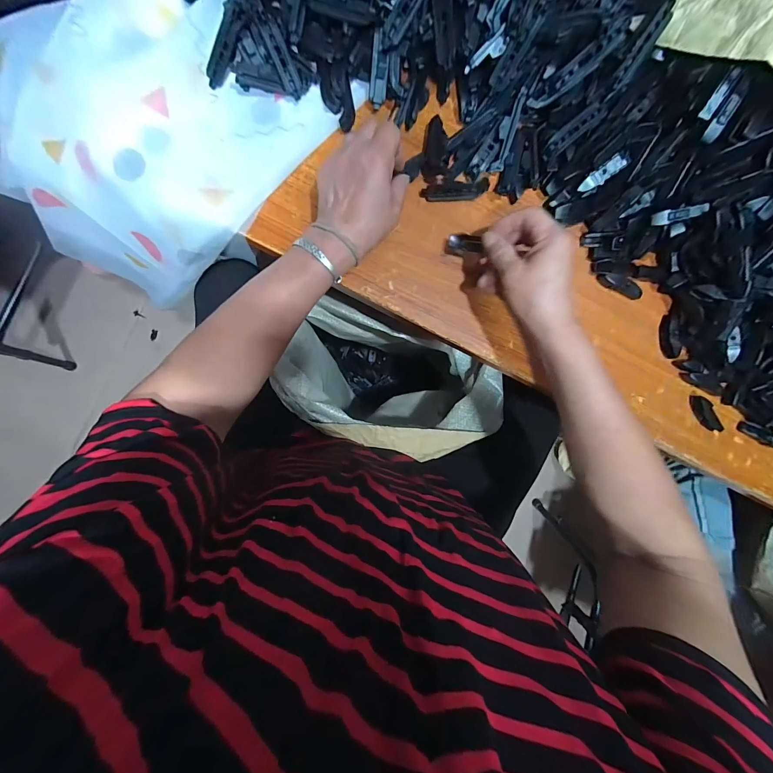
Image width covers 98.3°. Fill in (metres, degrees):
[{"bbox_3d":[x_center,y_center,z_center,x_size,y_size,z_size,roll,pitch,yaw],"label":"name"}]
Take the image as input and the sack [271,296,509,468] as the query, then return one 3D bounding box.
[{"bbox_3d":[-0.011,-0.005,0.683,0.328,0.447,0.180,19,90,-5],"label":"sack"}]

